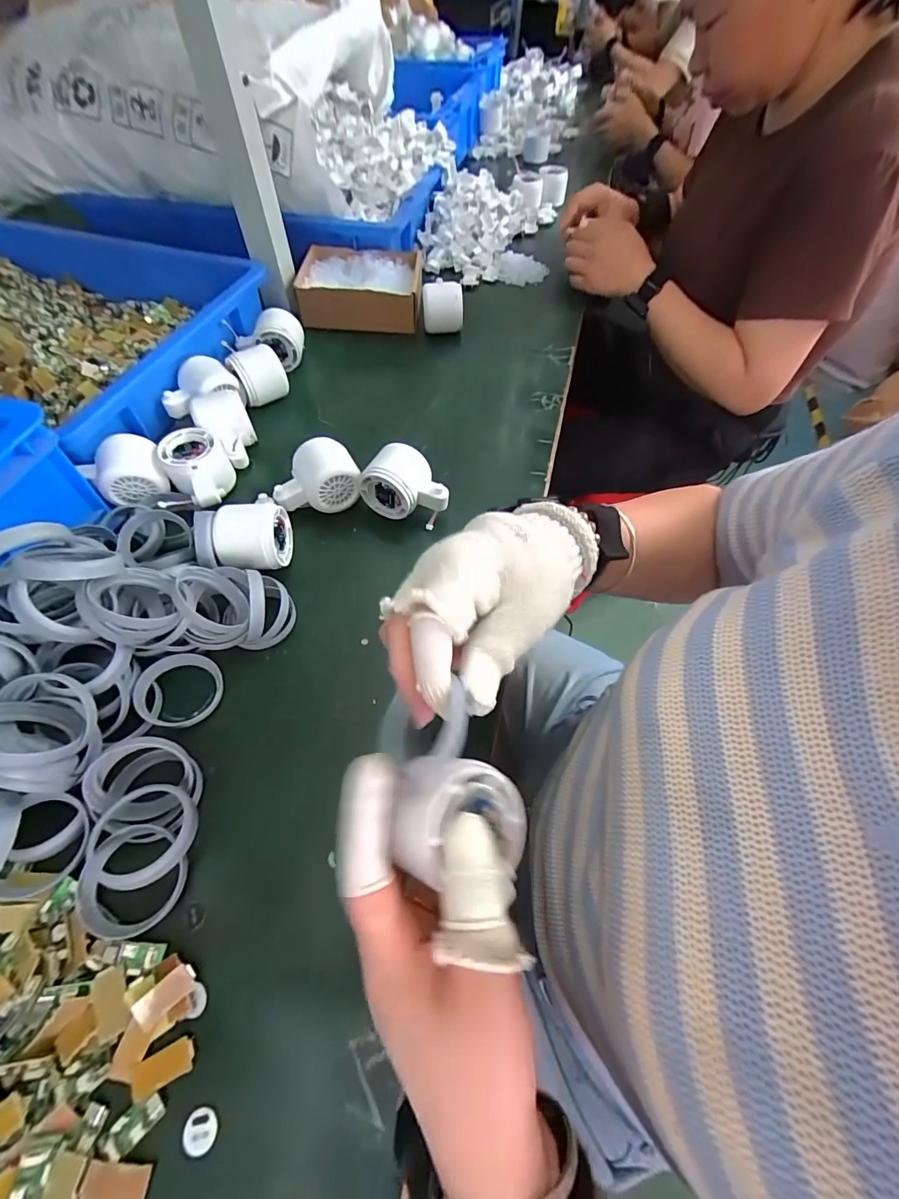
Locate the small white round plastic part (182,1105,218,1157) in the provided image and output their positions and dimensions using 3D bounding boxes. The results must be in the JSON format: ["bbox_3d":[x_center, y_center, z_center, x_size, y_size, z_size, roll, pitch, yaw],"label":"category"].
[{"bbox_3d":[-0.130,0.276,0.228,0.017,0.004,0.016,1,58,-1],"label":"small white round plastic part"}]

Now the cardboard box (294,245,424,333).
[{"bbox_3d":[-0.130,-0.465,0.658,0.167,0.053,0.142,3,58,0],"label":"cardboard box"}]

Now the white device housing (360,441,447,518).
[{"bbox_3d":[-0.040,-0.110,0.436,0.082,0.057,0.052,25,61,13],"label":"white device housing"}]

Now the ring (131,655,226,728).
[{"bbox_3d":[-0.208,0.070,0.341,0.058,0.015,0.058,1,58,-1],"label":"ring"}]

